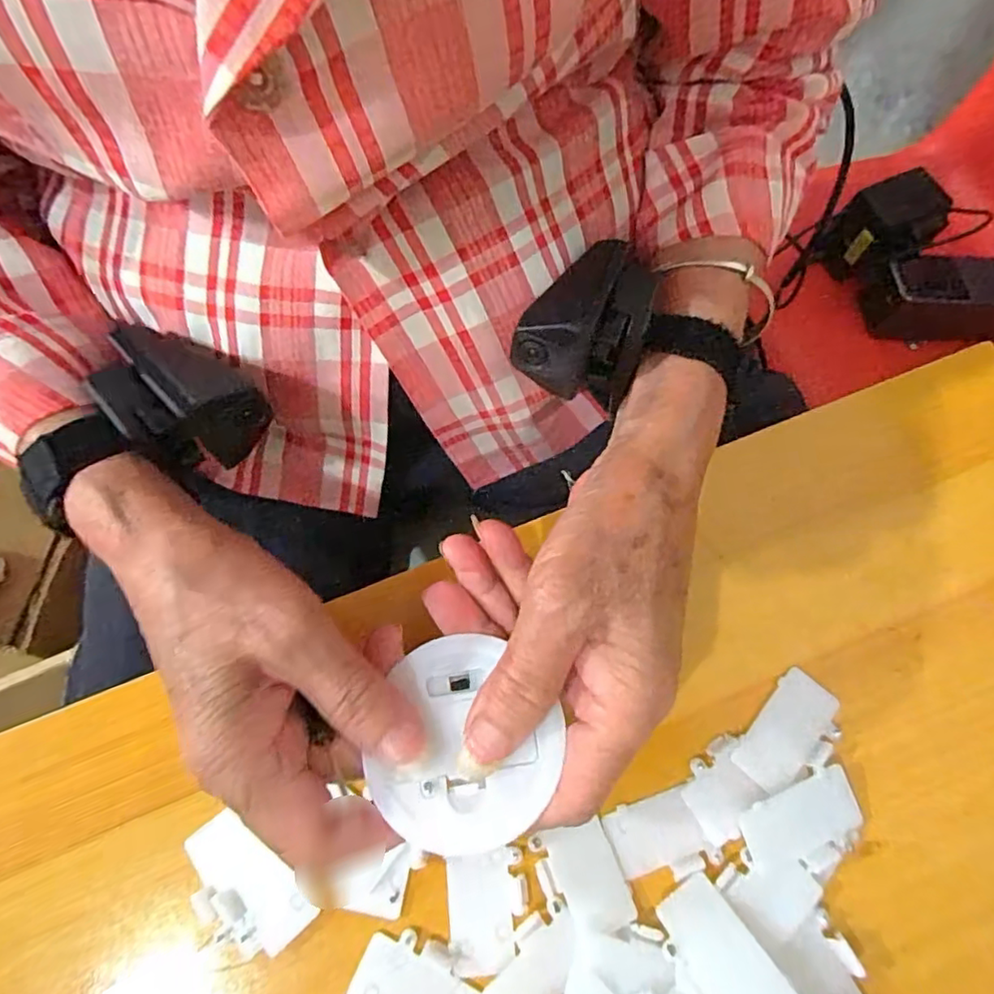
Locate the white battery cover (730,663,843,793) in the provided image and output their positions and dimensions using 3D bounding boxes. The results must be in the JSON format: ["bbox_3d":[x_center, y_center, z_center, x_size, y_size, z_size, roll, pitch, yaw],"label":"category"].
[{"bbox_3d":[0.117,0.094,0.240,0.027,0.004,0.047,42,75,12],"label":"white battery cover"}]

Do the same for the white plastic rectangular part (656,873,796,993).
[{"bbox_3d":[0.077,0.155,0.203,0.023,0.004,0.047,-32,44,-12],"label":"white plastic rectangular part"}]

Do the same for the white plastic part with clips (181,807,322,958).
[{"bbox_3d":[-0.095,0.144,0.224,0.053,0.005,0.028,40,74,12],"label":"white plastic part with clips"}]

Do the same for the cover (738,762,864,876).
[{"bbox_3d":[0.114,0.122,0.226,0.048,0.008,0.026,-22,73,-9],"label":"cover"}]

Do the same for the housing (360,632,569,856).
[{"bbox_3d":[-0.010,0.081,0.202,0.059,0.012,0.065,13,68,6],"label":"housing"}]

